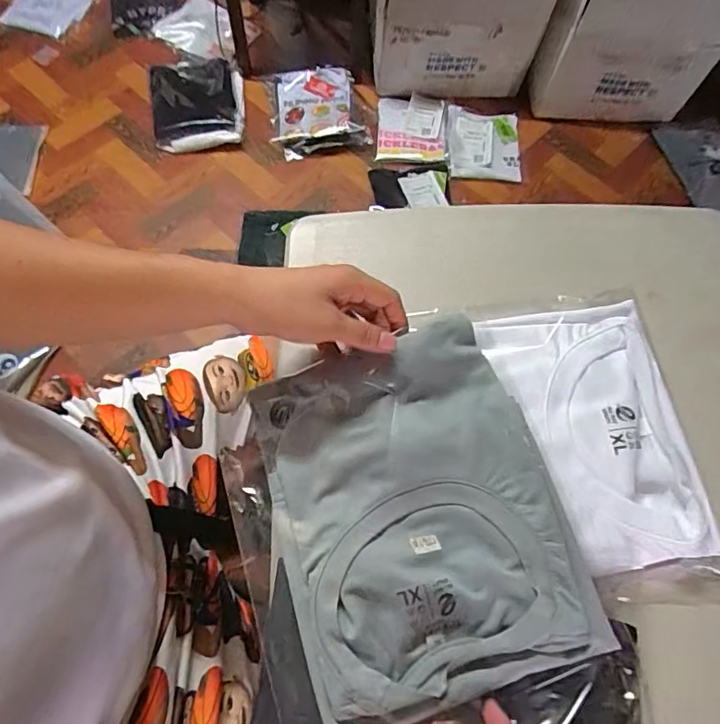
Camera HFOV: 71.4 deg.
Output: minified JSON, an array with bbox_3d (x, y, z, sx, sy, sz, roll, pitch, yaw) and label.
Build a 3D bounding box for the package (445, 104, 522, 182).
[{"bbox_3d":[0.339,-0.594,1.373,0.200,0.033,0.193,4,85,-8],"label":"package"}]

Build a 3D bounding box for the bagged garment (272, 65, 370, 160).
[{"bbox_3d":[-0.116,-0.694,1.380,0.251,0.092,0.243,-7,69,-5],"label":"bagged garment"}]

